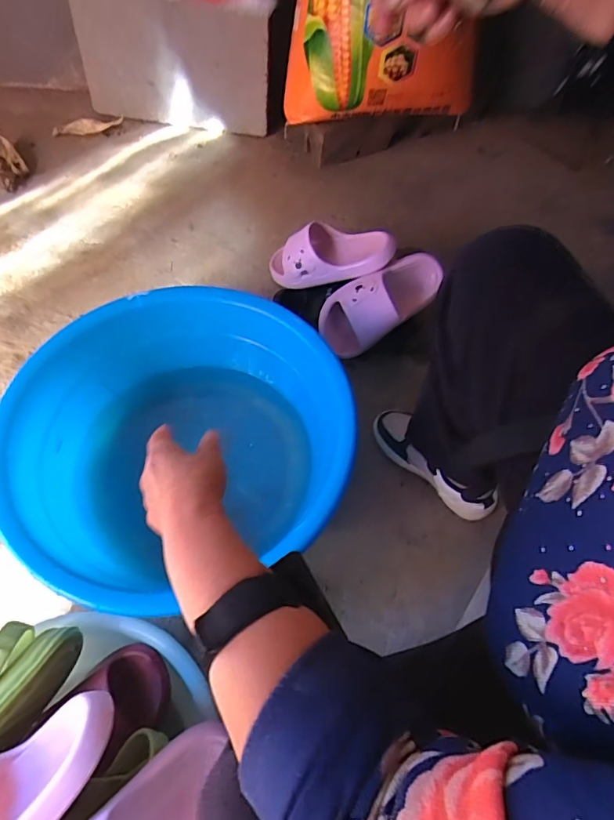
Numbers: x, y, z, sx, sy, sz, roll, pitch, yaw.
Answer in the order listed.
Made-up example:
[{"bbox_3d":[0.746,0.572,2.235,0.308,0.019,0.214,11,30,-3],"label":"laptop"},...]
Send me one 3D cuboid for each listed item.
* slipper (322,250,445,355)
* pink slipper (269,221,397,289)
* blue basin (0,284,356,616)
[{"bbox_3d":[0.137,-0.192,0.816,0.242,0.075,0.110,-35,101,-8],"label":"slipper"},{"bbox_3d":[0.039,-0.285,0.868,0.233,0.084,0.092,-3,59,15],"label":"pink slipper"},{"bbox_3d":[-0.158,0.041,0.678,0.401,0.172,0.416,0,60,-1],"label":"blue basin"}]

